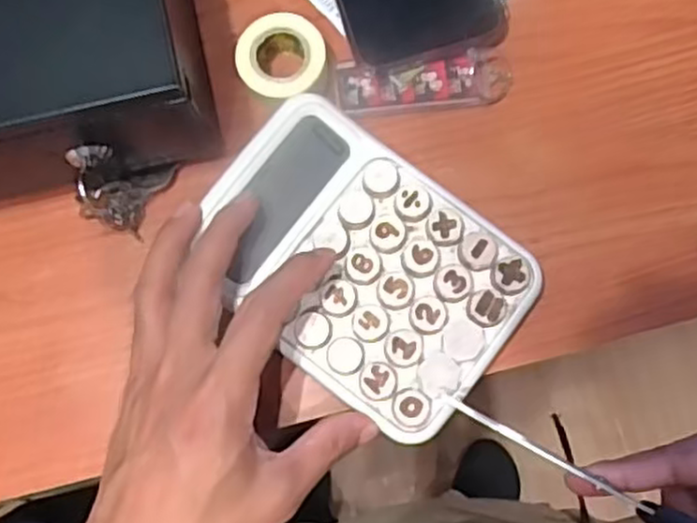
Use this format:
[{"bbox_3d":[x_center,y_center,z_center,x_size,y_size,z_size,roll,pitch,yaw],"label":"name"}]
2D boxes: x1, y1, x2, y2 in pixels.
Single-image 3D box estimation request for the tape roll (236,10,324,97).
[{"bbox_3d":[-0.034,-0.102,0.374,0.043,0.026,0.044,0,80,1],"label":"tape roll"}]

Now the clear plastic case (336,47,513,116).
[{"bbox_3d":[0.040,-0.093,0.382,0.090,0.010,0.029,-4,80,0],"label":"clear plastic case"}]

